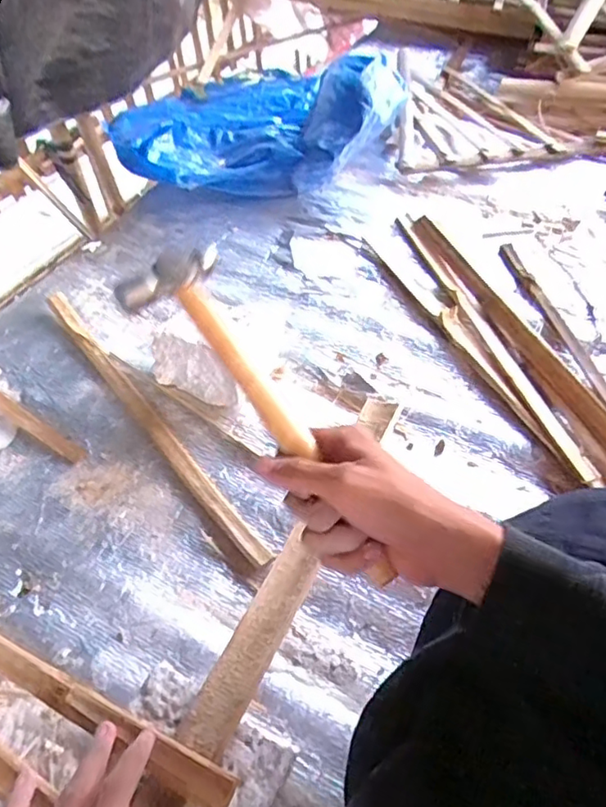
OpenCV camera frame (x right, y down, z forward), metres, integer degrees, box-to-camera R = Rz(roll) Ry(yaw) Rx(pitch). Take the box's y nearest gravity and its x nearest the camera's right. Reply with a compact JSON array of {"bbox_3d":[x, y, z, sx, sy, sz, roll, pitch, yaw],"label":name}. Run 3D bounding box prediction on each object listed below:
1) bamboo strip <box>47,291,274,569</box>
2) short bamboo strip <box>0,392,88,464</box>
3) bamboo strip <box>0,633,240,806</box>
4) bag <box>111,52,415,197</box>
[{"bbox_3d":[-0.191,0.009,0.710,0.032,0.016,0.486,-31,56,-22],"label":"bamboo strip"},{"bbox_3d":[-0.327,0.017,0.715,0.195,0.008,0.021,27,56,23],"label":"short bamboo strip"},{"bbox_3d":[-0.246,0.193,0.480,0.469,0.010,0.024,13,51,28],"label":"bamboo strip"},{"bbox_3d":[-0.087,-0.523,1.079,0.502,0.141,0.412,-12,51,-8],"label":"bag"}]

